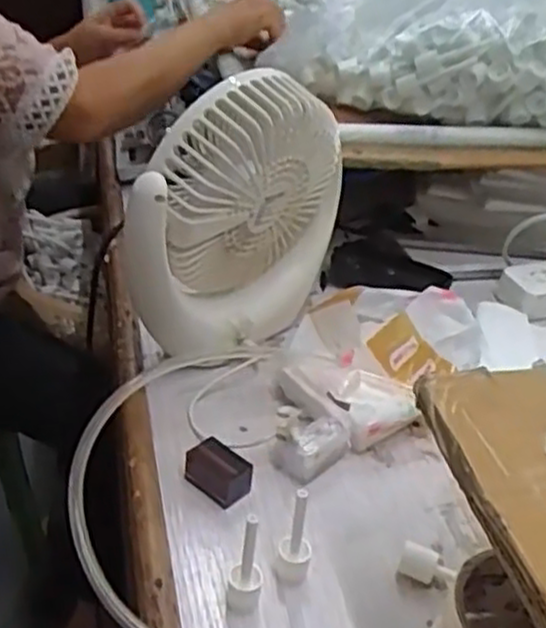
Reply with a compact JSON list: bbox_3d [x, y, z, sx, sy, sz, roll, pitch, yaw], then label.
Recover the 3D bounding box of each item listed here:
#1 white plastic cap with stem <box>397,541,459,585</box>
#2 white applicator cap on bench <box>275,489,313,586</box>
[{"bbox_3d":[0.089,0.147,0.442,0.033,0.017,0.014,20,37,24],"label":"white plastic cap with stem"},{"bbox_3d":[0.013,0.128,0.430,0.020,0.056,0.019,2,33,-1],"label":"white applicator cap on bench"}]

